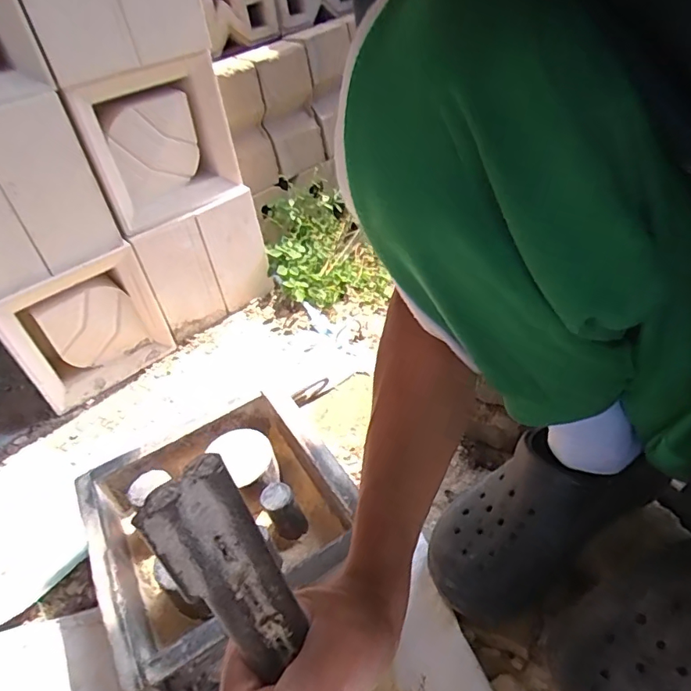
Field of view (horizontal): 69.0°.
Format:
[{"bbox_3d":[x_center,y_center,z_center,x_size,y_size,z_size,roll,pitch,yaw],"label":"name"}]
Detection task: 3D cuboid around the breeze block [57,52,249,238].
[{"bbox_3d":[-0.266,-0.290,0.731,0.208,0.194,0.052,-35,45,-25],"label":"breeze block"}]

